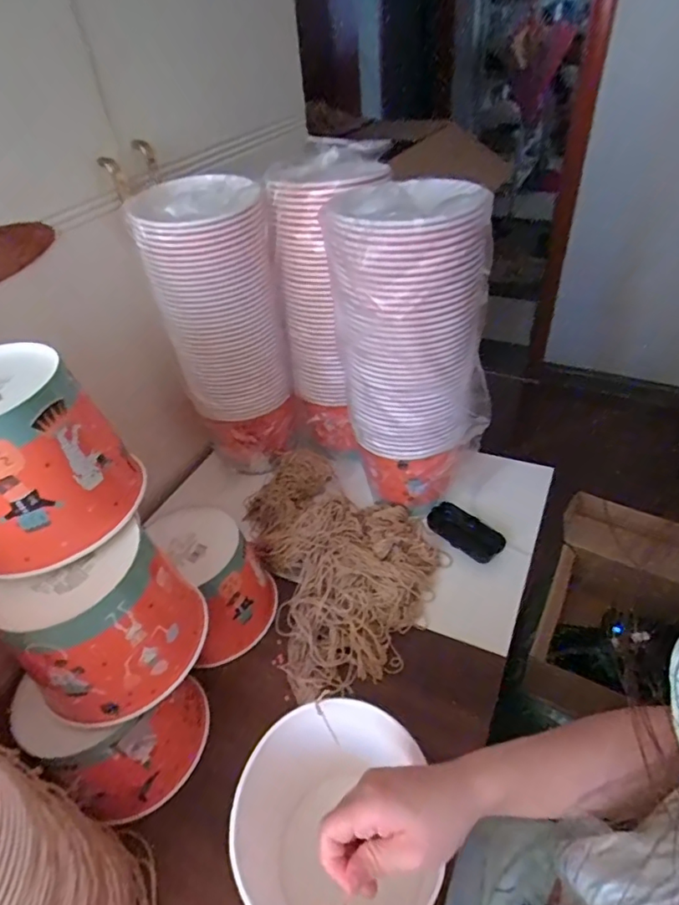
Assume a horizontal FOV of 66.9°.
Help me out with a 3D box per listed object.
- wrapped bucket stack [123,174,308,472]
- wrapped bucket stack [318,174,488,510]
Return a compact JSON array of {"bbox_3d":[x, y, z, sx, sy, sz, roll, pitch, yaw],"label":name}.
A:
[{"bbox_3d":[-0.169,-0.164,0.766,0.159,0.413,0.145,-21,44,-17],"label":"wrapped bucket stack"},{"bbox_3d":[0.089,-0.115,0.644,0.160,0.385,0.144,-33,48,-27],"label":"wrapped bucket stack"}]

